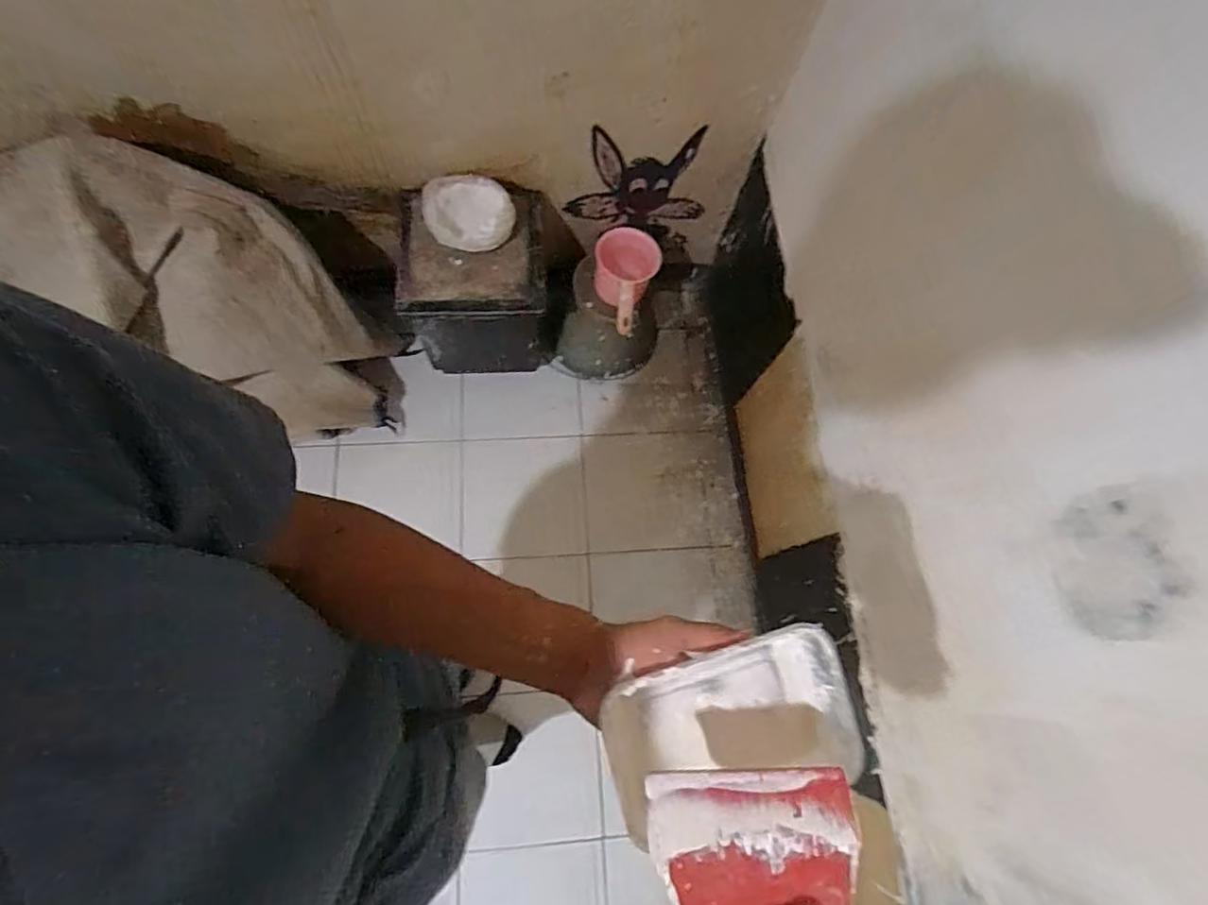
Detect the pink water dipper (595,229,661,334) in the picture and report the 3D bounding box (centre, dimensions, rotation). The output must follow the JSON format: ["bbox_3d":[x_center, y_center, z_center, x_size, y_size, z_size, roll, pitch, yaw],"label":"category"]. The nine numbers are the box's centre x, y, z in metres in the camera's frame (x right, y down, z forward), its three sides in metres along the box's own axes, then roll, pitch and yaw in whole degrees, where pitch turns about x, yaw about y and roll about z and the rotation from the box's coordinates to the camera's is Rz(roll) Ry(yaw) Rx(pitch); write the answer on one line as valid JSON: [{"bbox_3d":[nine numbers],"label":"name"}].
[{"bbox_3d":[0.035,-0.370,1.294,0.142,0.108,0.237,16,72,-1],"label":"pink water dipper"}]

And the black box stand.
[{"bbox_3d":[-0.258,-0.366,1.372,0.353,0.424,0.275,-3,73,-7],"label":"black box stand"}]

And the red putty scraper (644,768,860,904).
[{"bbox_3d":[0.090,0.246,0.346,0.123,0.008,0.105,0,56,-3],"label":"red putty scraper"}]

